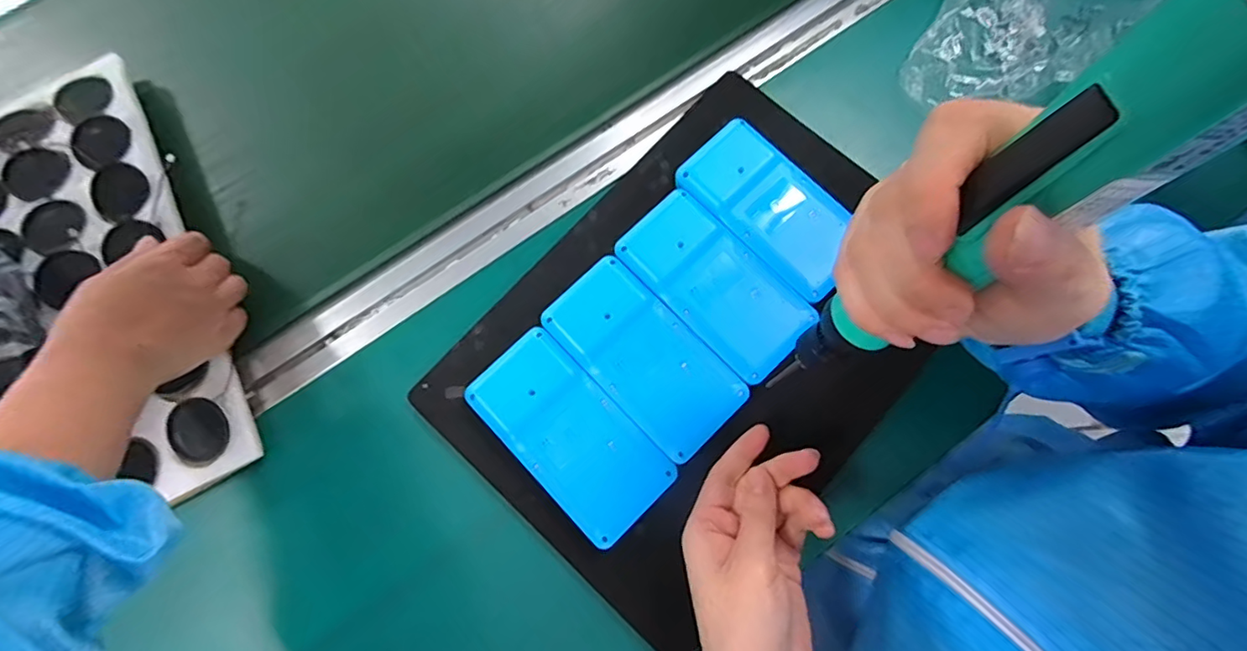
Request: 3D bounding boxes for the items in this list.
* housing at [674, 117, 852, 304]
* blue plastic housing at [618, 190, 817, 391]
[{"bbox_3d":[0.106,-0.084,0.386,0.131,0.023,0.069,44,81,11],"label":"housing"},{"bbox_3d":[0.064,-0.029,0.374,0.070,0.015,0.135,-43,79,-8],"label":"blue plastic housing"}]

